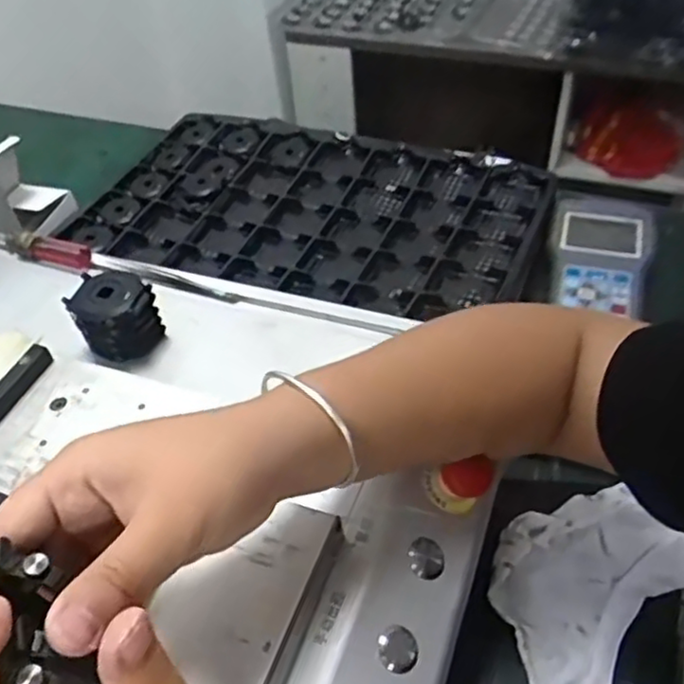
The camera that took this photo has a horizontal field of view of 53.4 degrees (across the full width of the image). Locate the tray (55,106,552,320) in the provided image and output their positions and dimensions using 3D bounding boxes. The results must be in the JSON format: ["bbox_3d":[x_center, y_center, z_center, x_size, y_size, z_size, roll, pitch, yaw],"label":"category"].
[{"bbox_3d":[-0.036,-0.155,0.779,0.493,0.034,0.266,13,49,17],"label":"tray"}]

